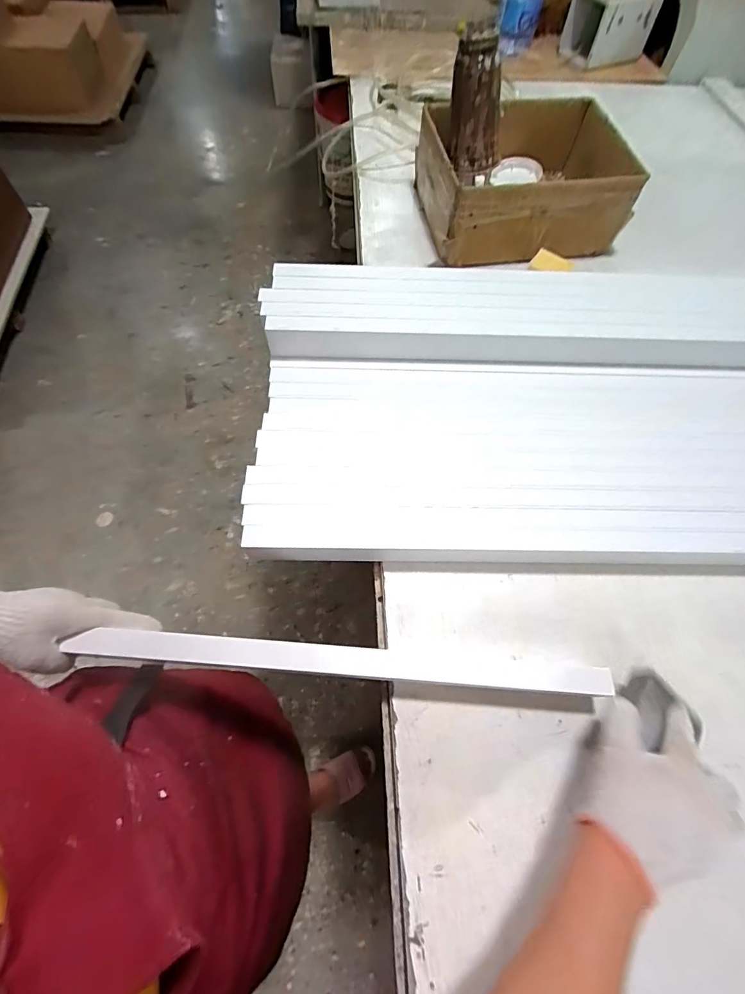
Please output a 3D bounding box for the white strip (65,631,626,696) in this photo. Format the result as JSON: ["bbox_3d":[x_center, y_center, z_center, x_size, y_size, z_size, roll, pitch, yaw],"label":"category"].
[{"bbox_3d":[-0.027,0.162,0.414,0.510,0.013,0.031,5,65,-1],"label":"white strip"}]

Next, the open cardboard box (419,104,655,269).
[{"bbox_3d":[0.256,-0.562,0.744,0.327,0.131,0.271,-7,65,-6],"label":"open cardboard box"}]

